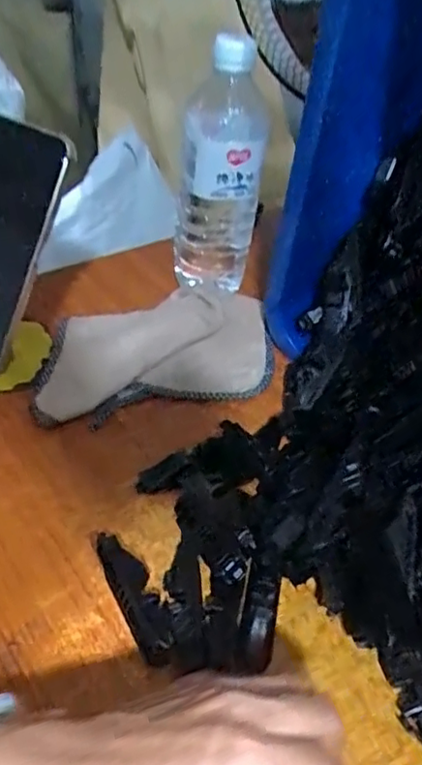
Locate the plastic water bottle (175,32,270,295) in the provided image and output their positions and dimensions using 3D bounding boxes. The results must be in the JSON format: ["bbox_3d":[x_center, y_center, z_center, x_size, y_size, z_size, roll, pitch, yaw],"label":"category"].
[{"bbox_3d":[0.007,-0.173,0.521,0.074,0.204,0.058,3,43,-5],"label":"plastic water bottle"}]

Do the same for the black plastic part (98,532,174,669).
[{"bbox_3d":[-0.043,0.120,0.344,0.021,0.008,0.081,-15,48,-23],"label":"black plastic part"}]

